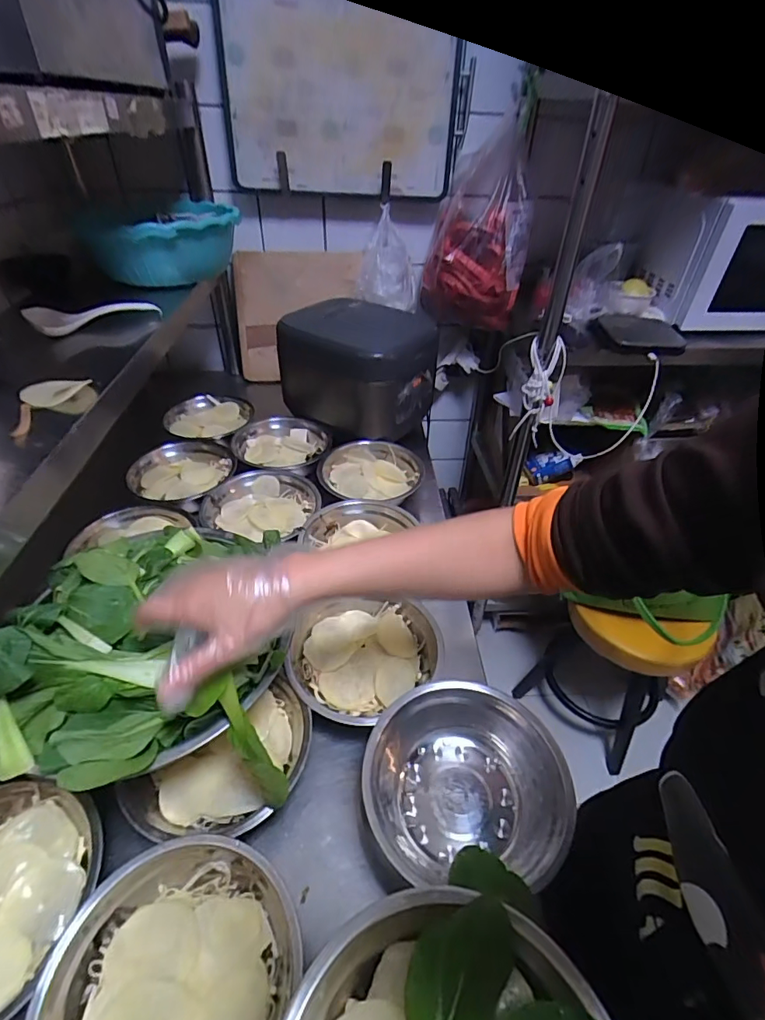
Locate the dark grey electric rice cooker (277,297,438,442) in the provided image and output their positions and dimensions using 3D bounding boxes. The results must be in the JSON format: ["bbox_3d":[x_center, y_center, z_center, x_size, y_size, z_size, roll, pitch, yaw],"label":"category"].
[{"bbox_3d":[-0.057,-0.309,1.038,0.334,0.216,0.233,23,44,23],"label":"dark grey electric rice cooker"}]

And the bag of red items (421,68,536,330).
[{"bbox_3d":[0.218,-0.640,1.095,0.220,0.428,0.167,7,40,5],"label":"bag of red items"}]

